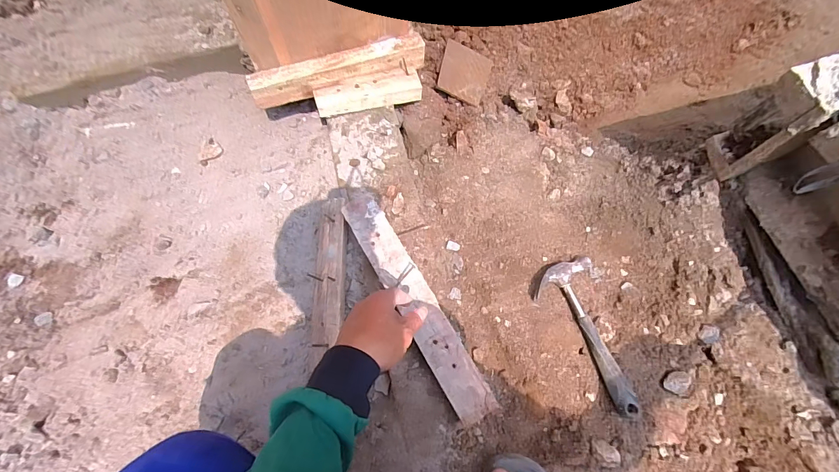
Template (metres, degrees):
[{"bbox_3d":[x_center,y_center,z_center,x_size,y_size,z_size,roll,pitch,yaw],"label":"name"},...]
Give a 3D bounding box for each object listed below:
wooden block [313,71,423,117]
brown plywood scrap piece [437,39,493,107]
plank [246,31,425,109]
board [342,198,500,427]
[{"bbox_3d":[-0.100,-0.287,0.743,0.213,0.046,0.057,-16,71,-5],"label":"wooden block"},{"bbox_3d":[0.100,-0.364,0.830,0.110,0.014,0.131,21,72,-12],"label":"brown plywood scrap piece"},{"bbox_3d":[-0.155,-0.324,0.727,0.343,0.055,0.050,-16,72,-8],"label":"plank"},{"bbox_3d":[-0.009,0.097,0.573,0.062,0.013,0.376,-29,71,-10],"label":"board"}]

